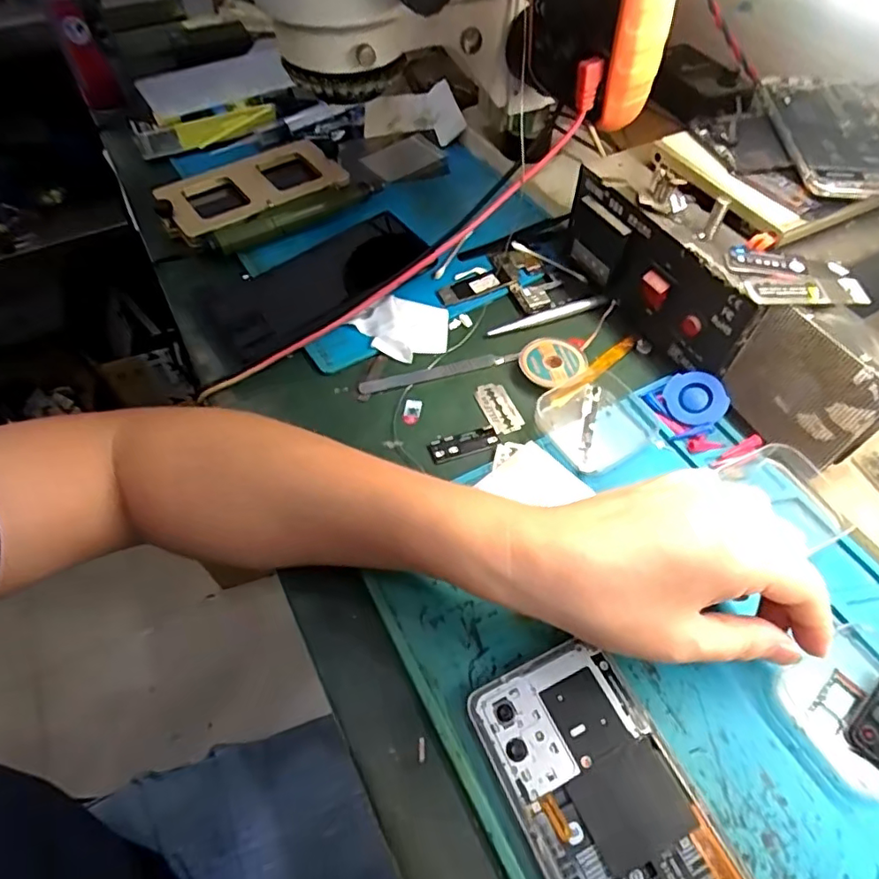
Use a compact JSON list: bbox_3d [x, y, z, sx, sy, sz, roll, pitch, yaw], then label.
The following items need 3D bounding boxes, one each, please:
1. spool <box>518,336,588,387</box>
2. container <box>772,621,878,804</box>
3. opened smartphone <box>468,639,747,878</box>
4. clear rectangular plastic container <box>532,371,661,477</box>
[{"bbox_3d":[0.080,-0.054,0.397,0.046,0.011,0.041,-20,56,-13],"label":"spool"},{"bbox_3d":[0.197,0.126,0.262,0.063,0.017,0.061,-24,57,-16],"label":"container"},{"bbox_3d":[0.078,0.170,0.236,0.073,0.010,0.160,-22,57,-15],"label":"opened smartphone"},{"bbox_3d":[0.102,-0.014,0.366,0.071,0.009,0.066,-25,58,-17],"label":"clear rectangular plastic container"}]

